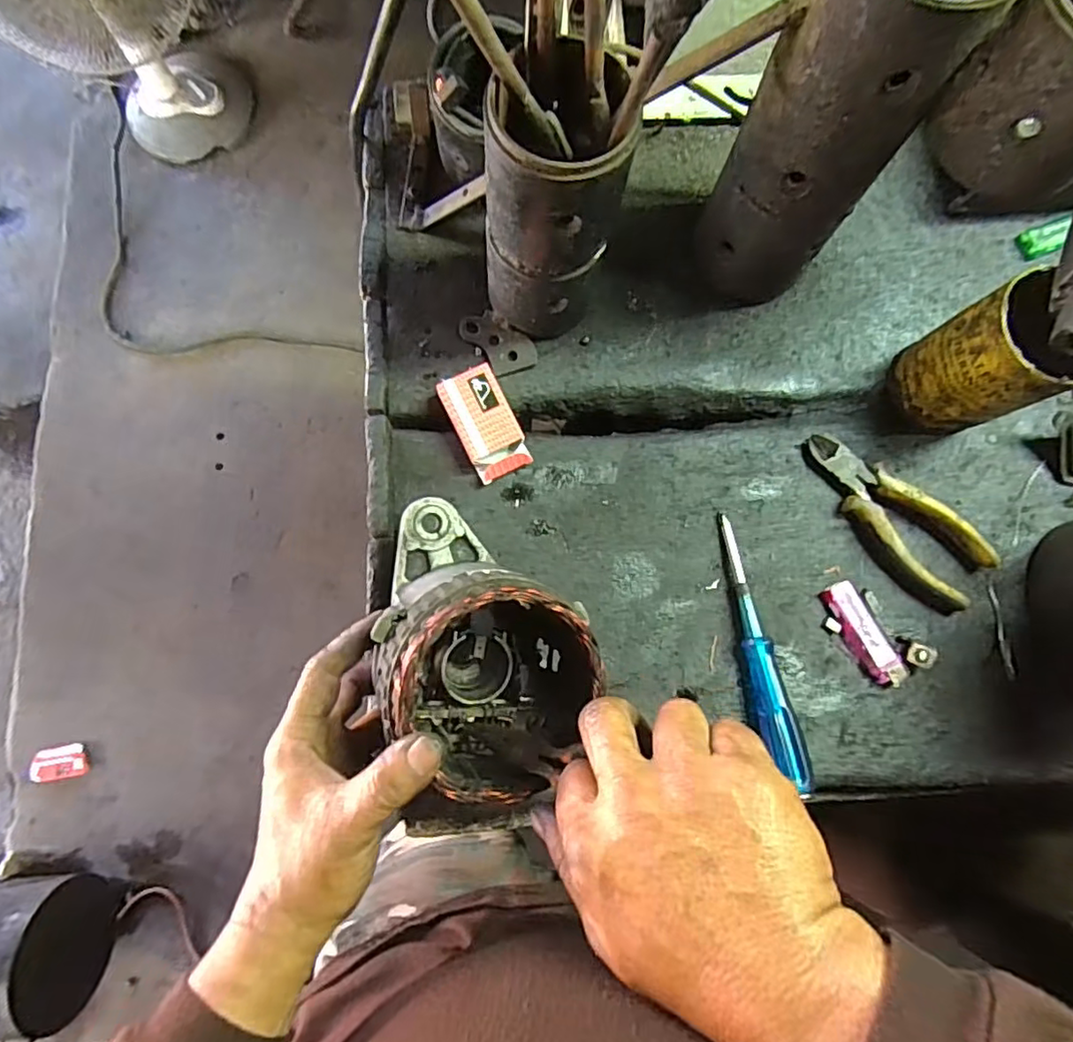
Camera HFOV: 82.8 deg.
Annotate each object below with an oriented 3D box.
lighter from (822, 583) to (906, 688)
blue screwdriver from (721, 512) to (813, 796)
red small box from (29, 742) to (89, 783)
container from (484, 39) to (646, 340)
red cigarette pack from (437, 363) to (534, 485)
[{"bbox_3d":[0.237,0.081,0.440,0.027,0.014,0.077,-28,81,-7],"label":"lighter"},{"bbox_3d":[0.158,0.089,0.427,0.028,0.025,0.184,-9,79,-3],"label":"blue screwdriver"},{"bbox_3d":[-0.911,0.462,1.164,0.085,0.021,0.062,-5,74,-25],"label":"red small box"},{"bbox_3d":[0.012,-0.189,0.385,0.073,0.184,0.073,0,79,-1],"label":"container"},{"bbox_3d":[-0.038,-0.071,0.443,0.042,0.019,0.077,-27,81,-7],"label":"red cigarette pack"}]

